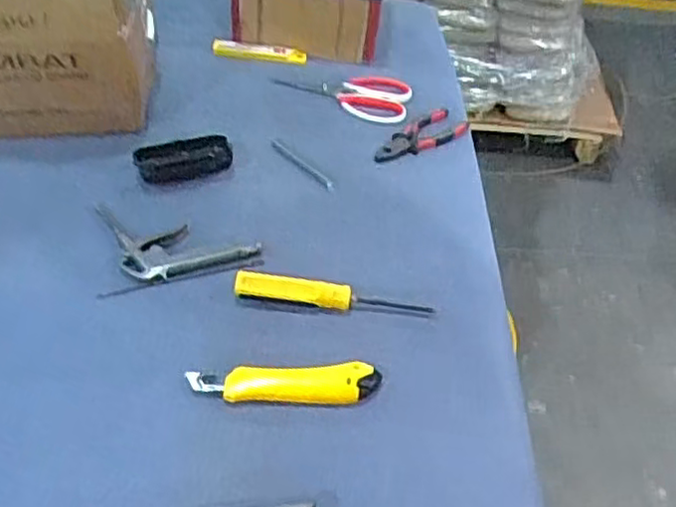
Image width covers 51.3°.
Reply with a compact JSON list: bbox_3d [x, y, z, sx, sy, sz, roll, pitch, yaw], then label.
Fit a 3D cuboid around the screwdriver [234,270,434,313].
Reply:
[{"bbox_3d":[-0.003,0.038,0.702,0.197,0.032,0.019,5,44,-1],"label":"screwdriver"}]

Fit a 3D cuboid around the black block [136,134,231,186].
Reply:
[{"bbox_3d":[-0.183,-0.115,0.836,0.111,0.014,0.058,-12,47,-17],"label":"black block"}]

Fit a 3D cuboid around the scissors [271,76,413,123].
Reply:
[{"bbox_3d":[0.007,-0.231,0.989,0.189,0.014,0.099,16,45,11],"label":"scissors"}]

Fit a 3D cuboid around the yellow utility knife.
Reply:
[{"bbox_3d":[-0.047,0.113,0.627,0.164,0.014,0.036,3,45,-3],"label":"yellow utility knife"}]

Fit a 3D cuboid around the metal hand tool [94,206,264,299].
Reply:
[{"bbox_3d":[-0.169,-0.015,0.751,0.167,0.011,0.120,-5,45,-11],"label":"metal hand tool"}]

